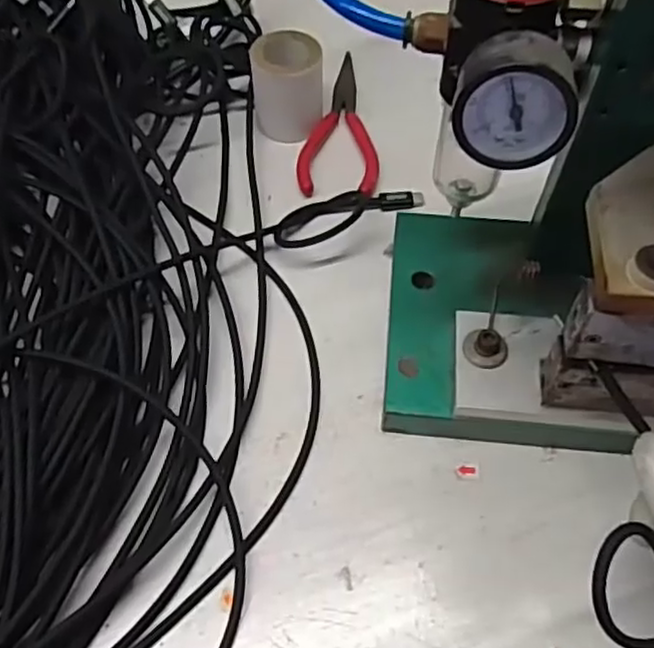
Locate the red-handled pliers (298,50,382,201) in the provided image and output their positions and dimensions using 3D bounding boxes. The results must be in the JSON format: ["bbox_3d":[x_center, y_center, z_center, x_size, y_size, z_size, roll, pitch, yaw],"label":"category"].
[{"bbox_3d":[0.010,-0.125,0.423,0.046,0.009,0.117,4,57,2],"label":"red-handled pliers"}]

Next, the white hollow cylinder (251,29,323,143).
[{"bbox_3d":[-0.023,-0.139,0.408,0.040,0.048,0.046,1,57,0],"label":"white hollow cylinder"}]

